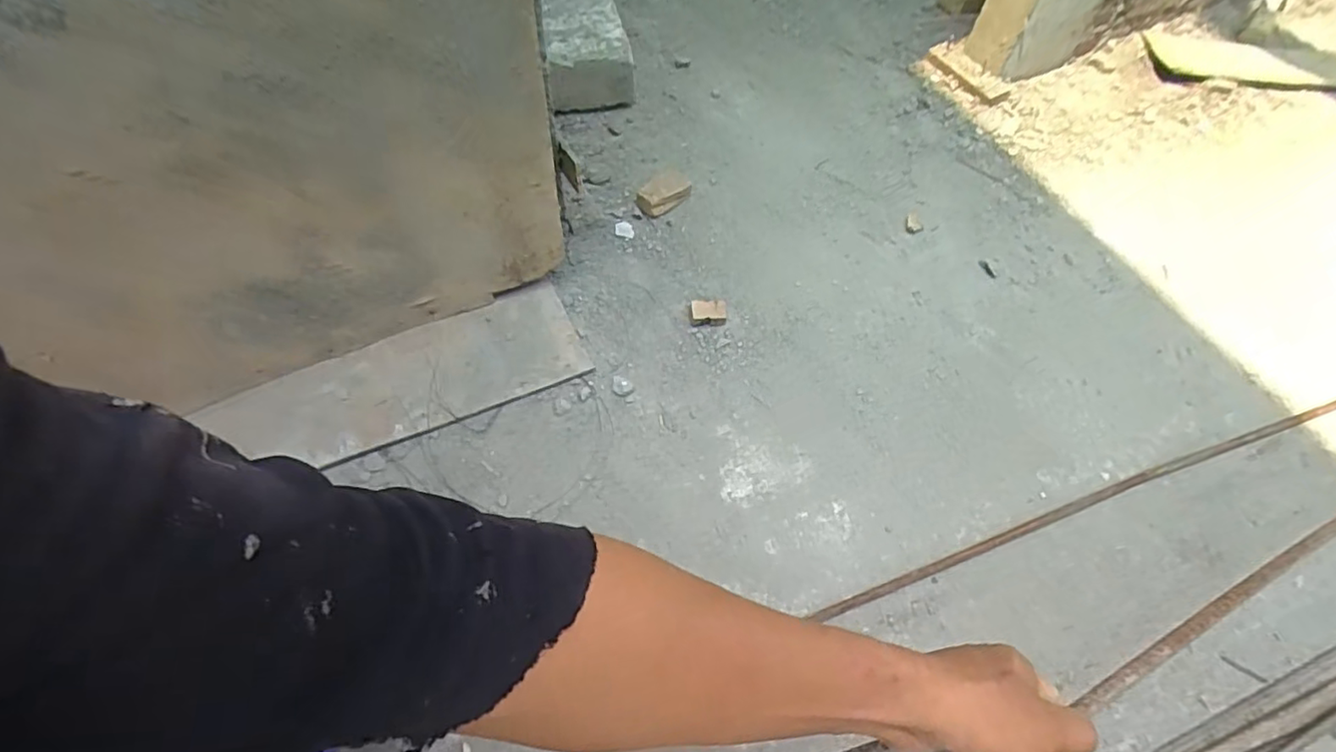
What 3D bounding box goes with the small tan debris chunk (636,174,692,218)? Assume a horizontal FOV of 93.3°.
[{"bbox_3d":[-0.010,-0.297,1.045,0.053,0.034,0.091,35,62,19],"label":"small tan debris chunk"}]

